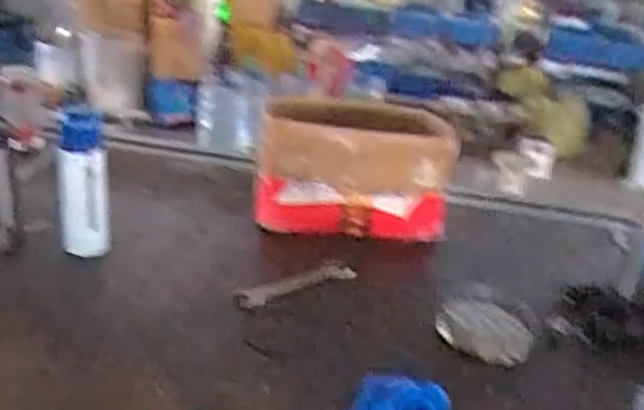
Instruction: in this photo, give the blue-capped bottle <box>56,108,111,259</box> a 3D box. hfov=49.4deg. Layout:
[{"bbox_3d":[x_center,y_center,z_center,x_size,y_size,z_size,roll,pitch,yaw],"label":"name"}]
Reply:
[{"bbox_3d":[-0.389,-0.039,1.142,0.074,0.233,0.079,-2,26,-19],"label":"blue-capped bottle"}]

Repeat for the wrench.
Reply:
[{"bbox_3d":[-0.036,0.123,1.136,0.221,0.012,0.049,-12,30,-35],"label":"wrench"}]

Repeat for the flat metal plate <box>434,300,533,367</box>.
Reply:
[{"bbox_3d":[0.243,0.183,1.048,0.136,0.029,0.128,6,25,-3],"label":"flat metal plate"}]

